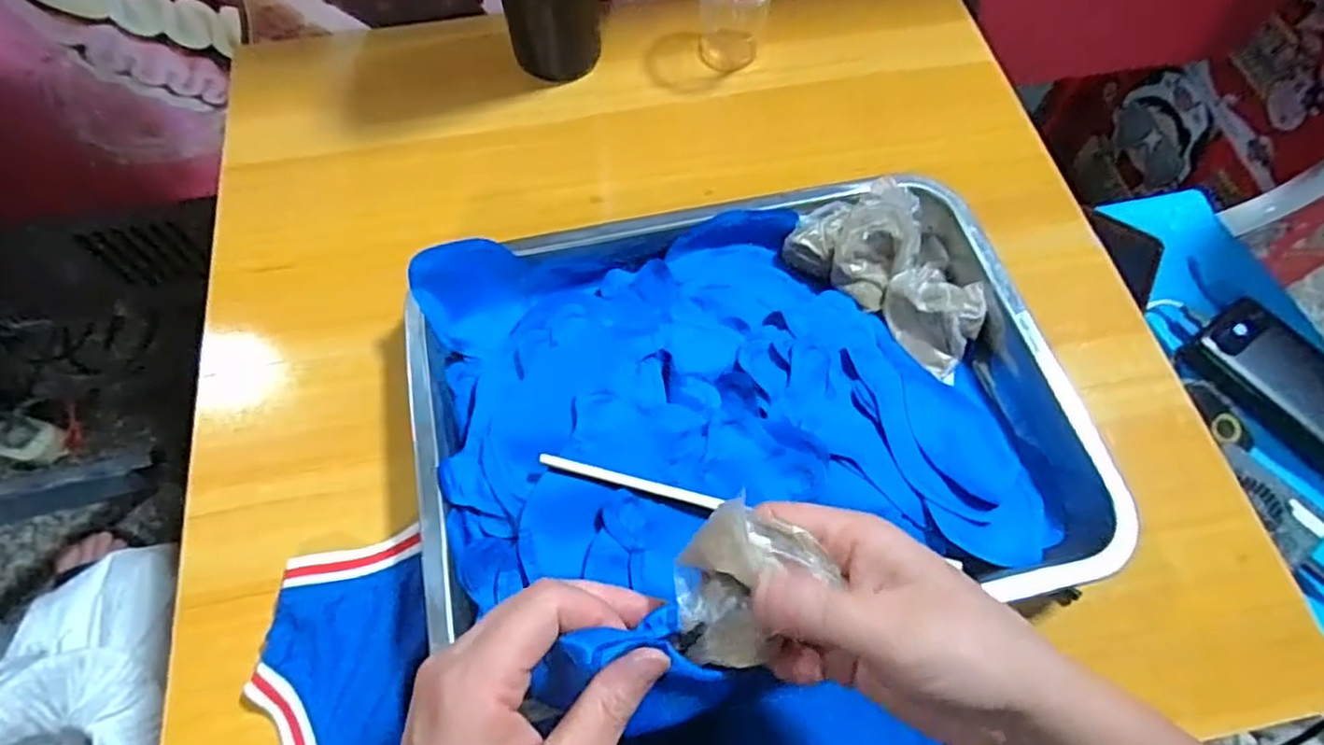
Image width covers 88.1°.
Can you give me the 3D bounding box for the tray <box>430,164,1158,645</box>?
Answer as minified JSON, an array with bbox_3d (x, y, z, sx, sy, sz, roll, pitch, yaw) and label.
[{"bbox_3d":[0.047,0.017,0.405,0.365,0.056,0.270,-10,66,-6],"label":"tray"}]

